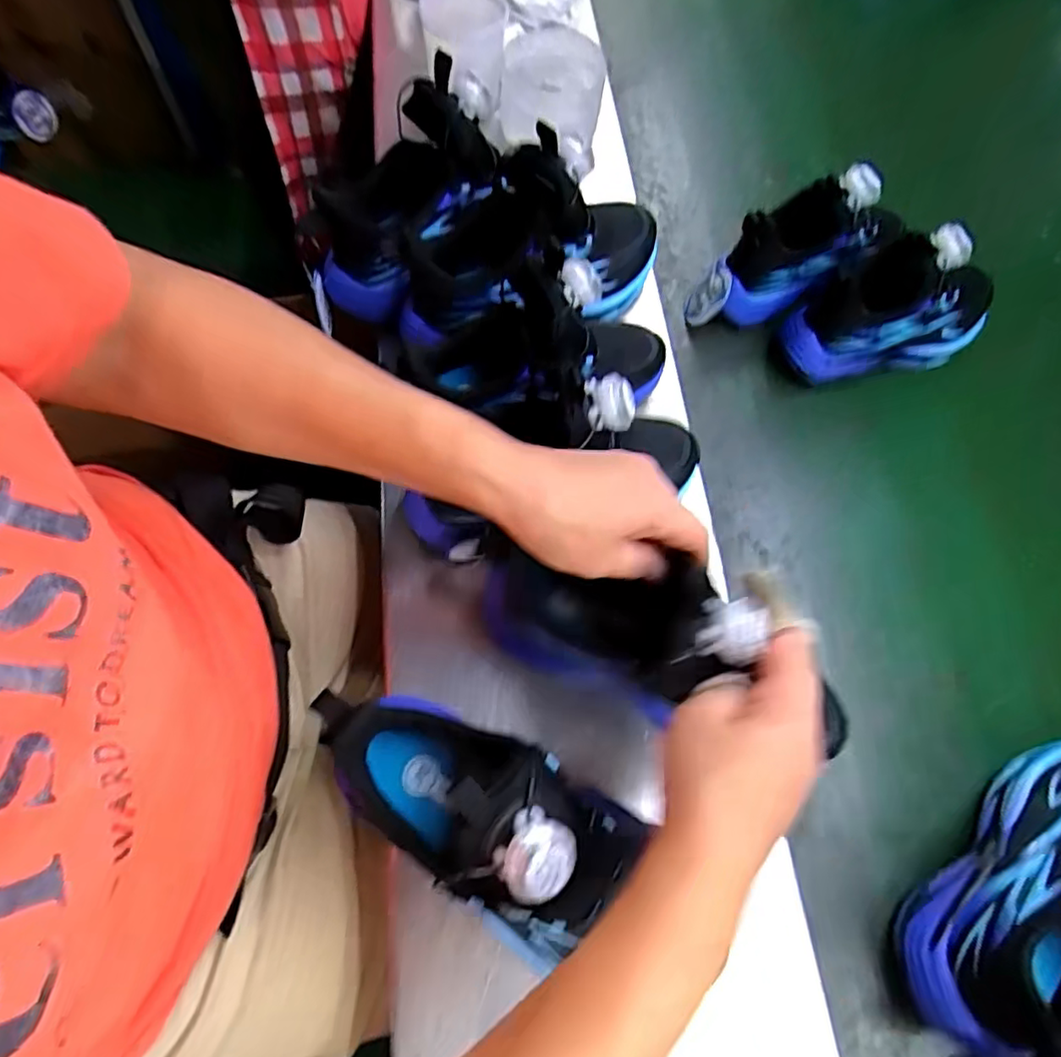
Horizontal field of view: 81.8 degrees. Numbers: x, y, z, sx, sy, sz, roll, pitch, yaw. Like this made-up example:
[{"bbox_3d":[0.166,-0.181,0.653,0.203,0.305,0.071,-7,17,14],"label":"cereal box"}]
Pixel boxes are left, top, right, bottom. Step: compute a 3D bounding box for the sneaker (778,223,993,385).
[{"bbox_3d":[0.302,-0.185,0.503,0.179,0.108,0.061,-11,63,-5],"label":"sneaker"}]

